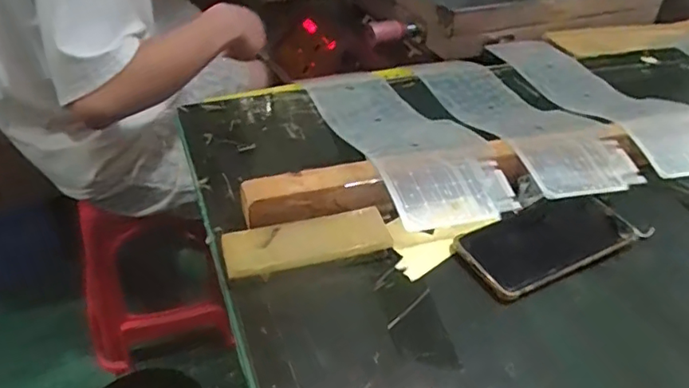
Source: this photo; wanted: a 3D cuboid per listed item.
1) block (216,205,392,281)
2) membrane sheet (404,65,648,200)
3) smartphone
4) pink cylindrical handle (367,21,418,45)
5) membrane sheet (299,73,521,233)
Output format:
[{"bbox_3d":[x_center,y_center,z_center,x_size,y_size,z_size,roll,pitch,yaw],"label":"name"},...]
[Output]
[{"bbox_3d":[-0.032,0.044,0.497,0.144,0.020,0.046,-9,40,-16],"label":"block"},{"bbox_3d":[0.201,-0.110,0.710,0.132,0.050,0.385,-8,39,-15],"label":"membrane sheet"},{"bbox_3d":[0.183,0.041,0.514,0.156,0.007,0.075,-21,52,-21],"label":"smartphone"},{"bbox_3d":[0.084,-0.286,0.989,0.093,0.035,0.035,-14,41,-22],"label":"pink cylindrical handle"},{"bbox_3d":[0.054,-0.080,0.649,0.138,0.037,0.343,-11,40,-19],"label":"membrane sheet"}]

